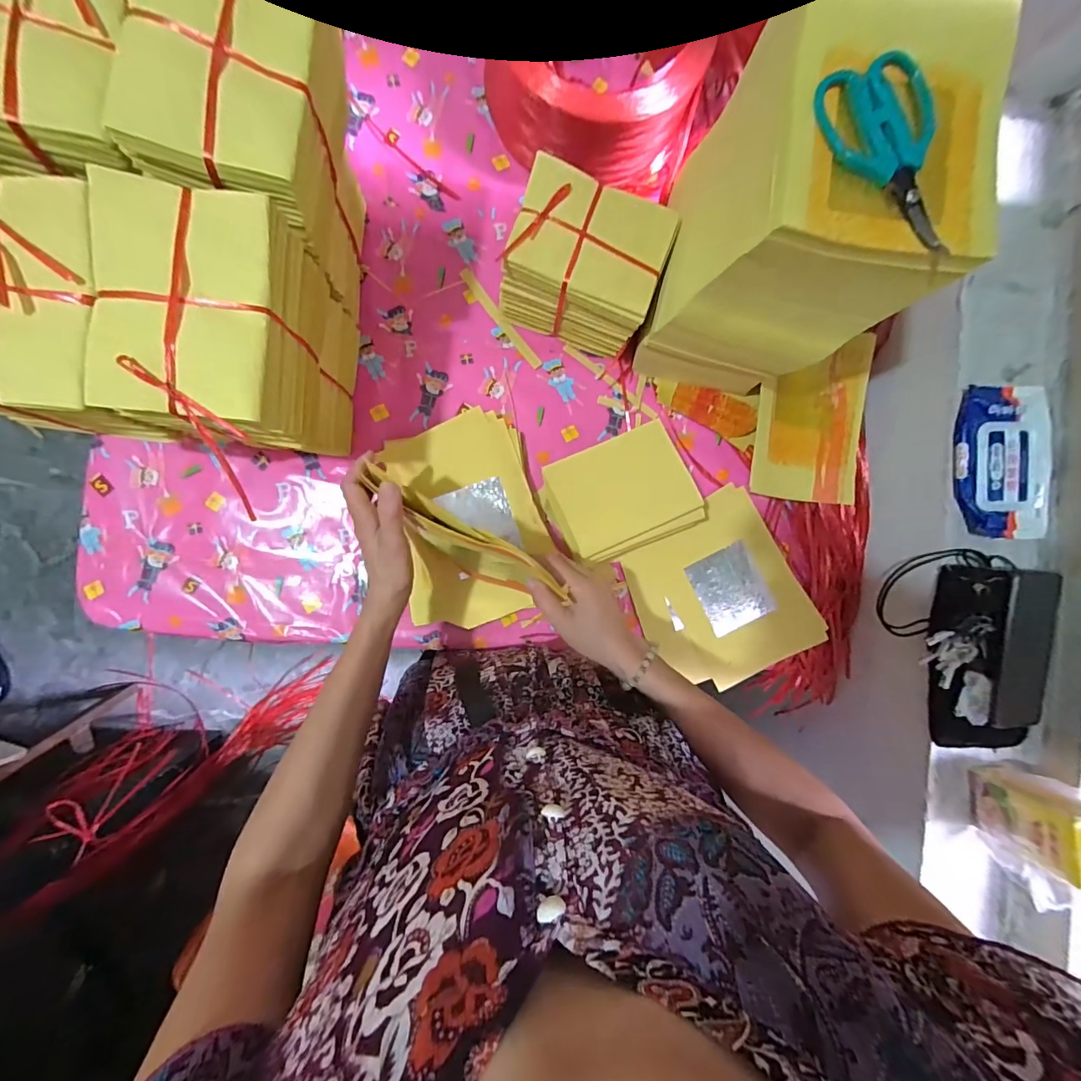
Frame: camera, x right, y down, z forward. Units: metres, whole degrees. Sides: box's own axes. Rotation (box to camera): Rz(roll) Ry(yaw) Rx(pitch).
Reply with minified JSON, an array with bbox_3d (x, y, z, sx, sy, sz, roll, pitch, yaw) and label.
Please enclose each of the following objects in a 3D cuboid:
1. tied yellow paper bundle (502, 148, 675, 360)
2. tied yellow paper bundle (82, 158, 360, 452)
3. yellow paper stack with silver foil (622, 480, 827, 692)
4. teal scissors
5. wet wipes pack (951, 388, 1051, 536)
[{"bbox_3d":[0.051,-0.319,0.560,0.166,0.152,0.124,22,87,-6],"label":"tied yellow paper bundle"},{"bbox_3d":[-0.276,-0.179,0.461,0.125,0.259,0.182,5,89,-6],"label":"tied yellow paper bundle"},{"bbox_3d":[0.246,0.076,0.640,0.213,0.016,0.226,-32,86,2],"label":"yellow paper stack with silver foil"},{"bbox_3d":[0.258,-0.281,0.345,0.080,0.013,0.143,-17,91,-6],"label":"teal scissors"},{"bbox_3d":[0.523,-0.090,0.533,0.097,0.029,0.171,4,89,-6],"label":"wet wipes pack"}]

